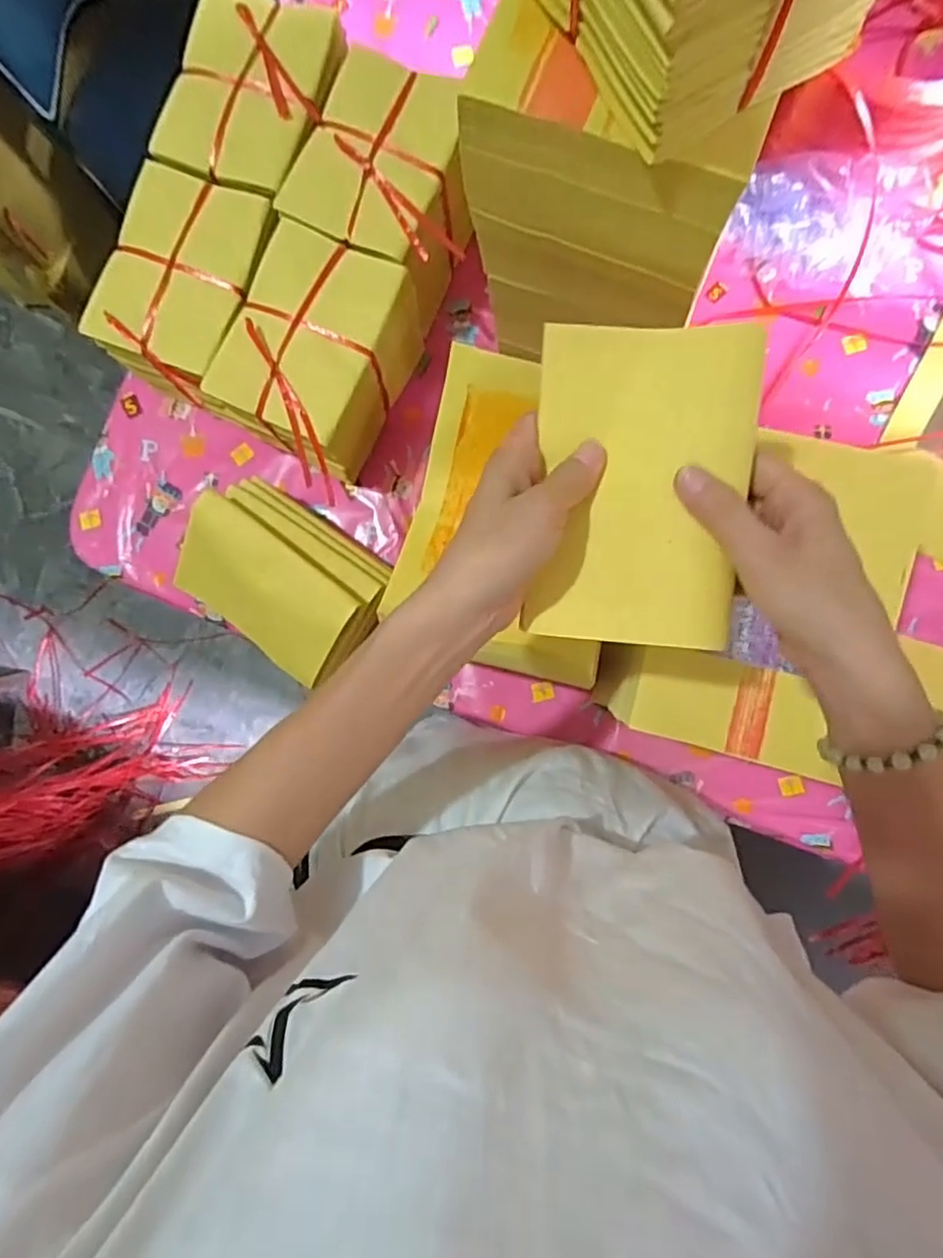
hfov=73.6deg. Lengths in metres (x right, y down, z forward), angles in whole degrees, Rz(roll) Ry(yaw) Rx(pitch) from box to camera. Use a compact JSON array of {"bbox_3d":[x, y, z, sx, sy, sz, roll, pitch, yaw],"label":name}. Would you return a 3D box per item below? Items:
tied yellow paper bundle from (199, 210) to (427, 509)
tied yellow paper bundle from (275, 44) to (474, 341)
[{"bbox_3d":[-0.133,-0.240,0.574,0.126,0.126,0.174,24,88,4],"label":"tied yellow paper bundle"},{"bbox_3d":[-0.071,-0.393,0.580,0.135,0.129,0.162,24,88,4],"label":"tied yellow paper bundle"}]

